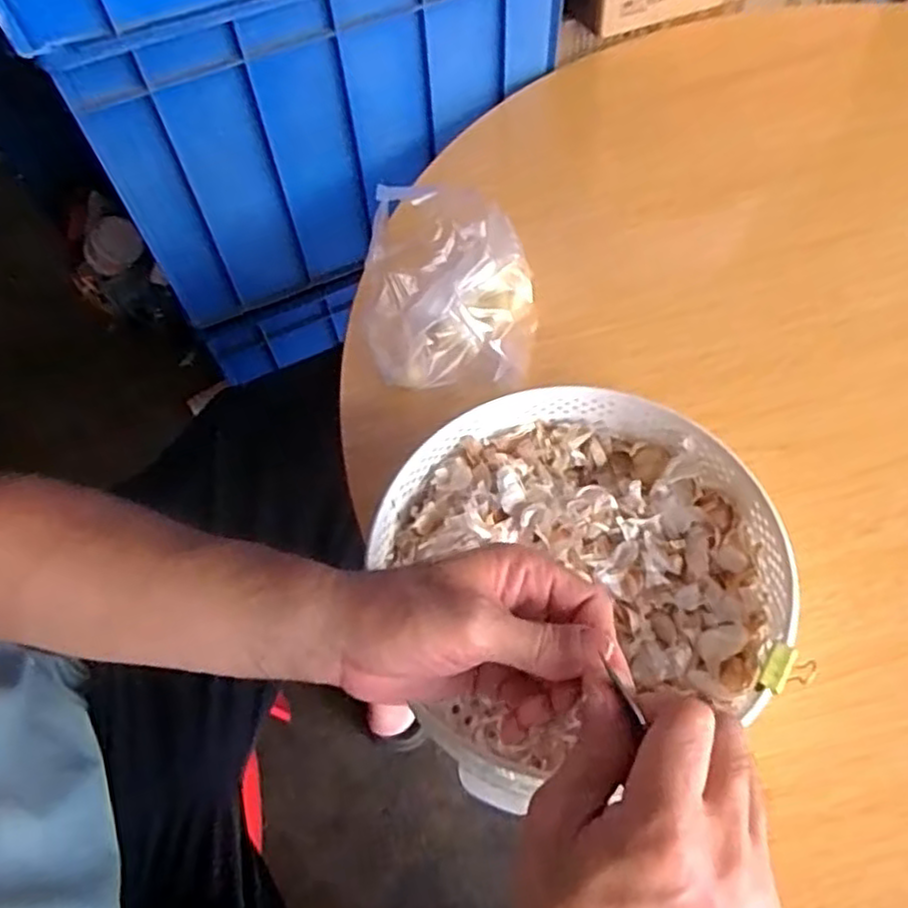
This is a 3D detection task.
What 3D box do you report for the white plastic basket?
[{"bbox_3d":[0.074,0.066,0.437,0.221,0.060,0.218,-2,59,3],"label":"white plastic basket"}]

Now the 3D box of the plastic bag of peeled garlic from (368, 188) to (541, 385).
[{"bbox_3d":[-0.009,-0.130,0.535,0.129,0.088,0.141,-9,59,-1],"label":"plastic bag of peeled garlic"}]

